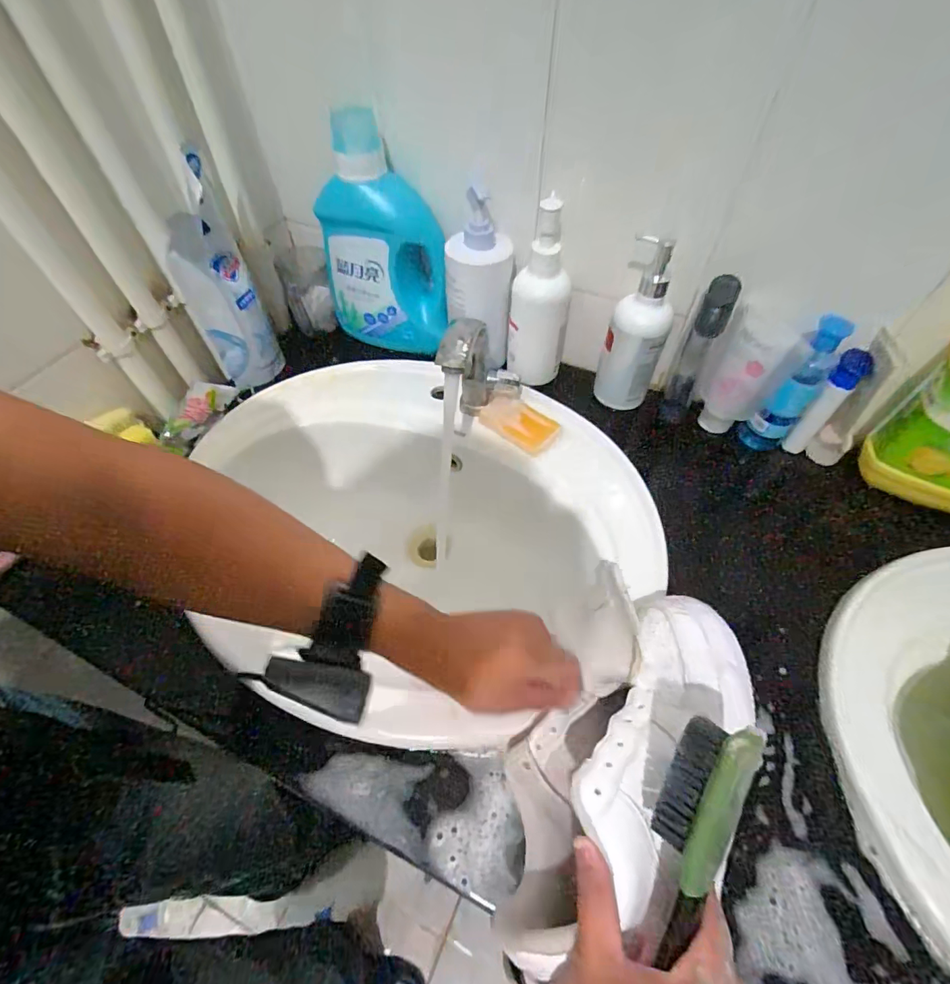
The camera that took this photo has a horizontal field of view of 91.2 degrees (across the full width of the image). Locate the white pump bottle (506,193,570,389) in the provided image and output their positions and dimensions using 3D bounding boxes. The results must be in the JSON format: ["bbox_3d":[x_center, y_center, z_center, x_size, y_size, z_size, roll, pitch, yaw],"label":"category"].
[{"bbox_3d":[0.079,-0.215,0.558,0.073,0.207,0.060,0,54,0],"label":"white pump bottle"}]

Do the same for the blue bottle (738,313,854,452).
[{"bbox_3d":[0.346,-0.109,0.510,0.034,0.165,0.044,-34,60,-22],"label":"blue bottle"}]

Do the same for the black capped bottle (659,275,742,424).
[{"bbox_3d":[0.247,-0.154,0.526,0.034,0.167,0.032,25,57,17],"label":"black capped bottle"}]

